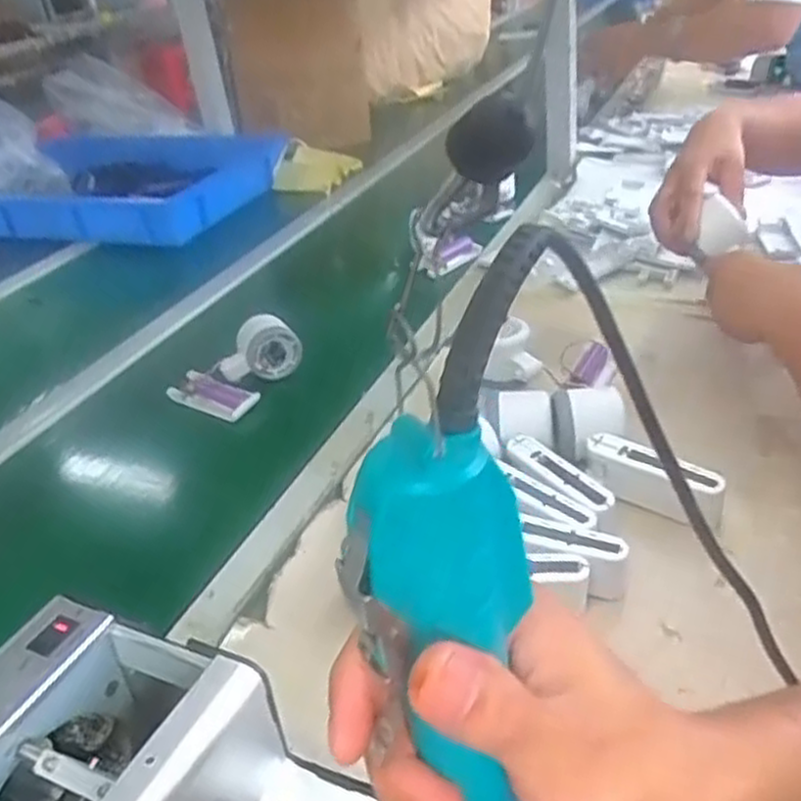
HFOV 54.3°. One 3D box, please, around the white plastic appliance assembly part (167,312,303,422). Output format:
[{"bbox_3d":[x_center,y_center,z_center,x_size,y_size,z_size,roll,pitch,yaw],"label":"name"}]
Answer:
[{"bbox_3d":[-0.168,-0.038,0.810,0.095,0.052,0.121,23,43,38],"label":"white plastic appliance assembly part"}]

